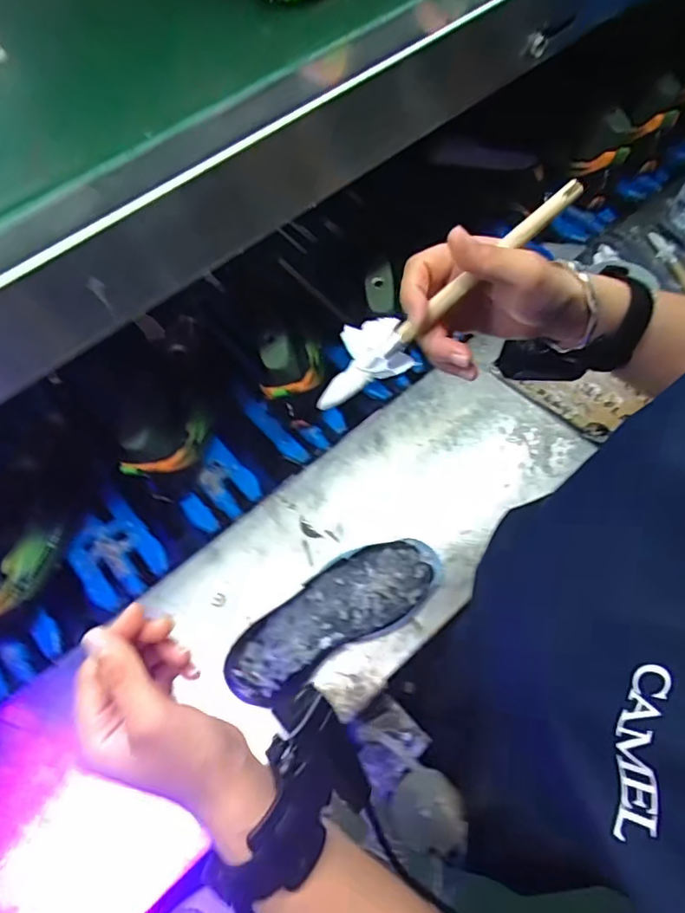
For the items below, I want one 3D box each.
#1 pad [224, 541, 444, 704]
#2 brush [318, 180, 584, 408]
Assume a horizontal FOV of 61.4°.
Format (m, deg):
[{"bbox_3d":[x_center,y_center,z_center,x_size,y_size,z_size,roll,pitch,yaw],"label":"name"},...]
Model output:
[{"bbox_3d":[-0.007,0.159,0.593,0.241,0.030,0.085,-28,64,-17],"label":"pad"},{"bbox_3d":[0.058,-0.094,0.343,0.187,0.030,0.034,-38,67,11],"label":"brush"}]

